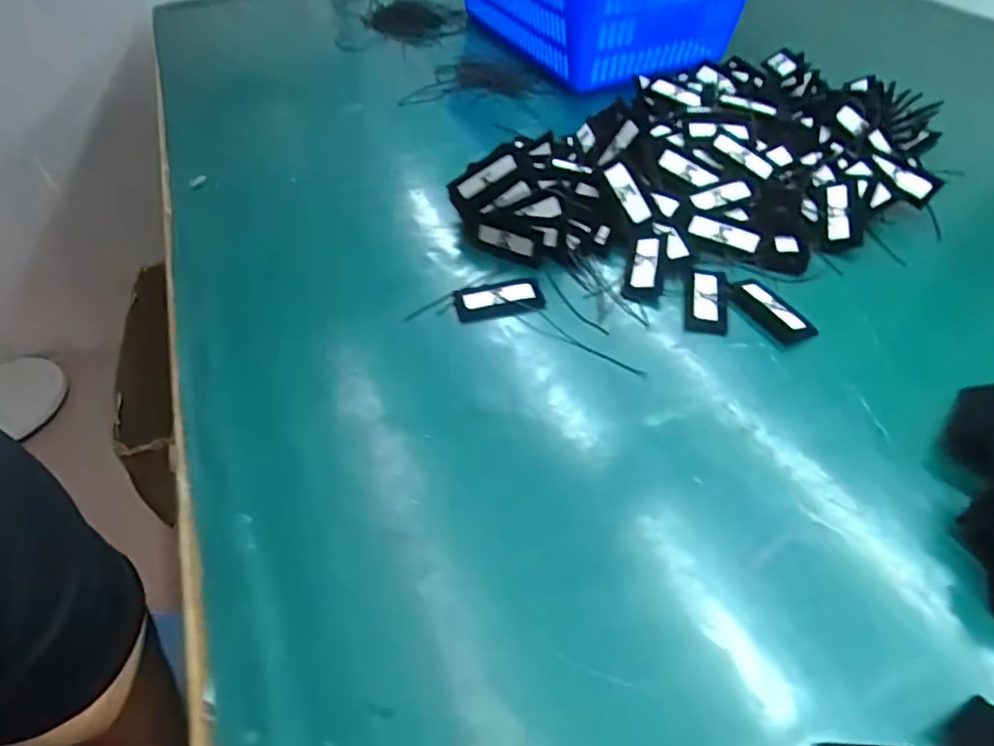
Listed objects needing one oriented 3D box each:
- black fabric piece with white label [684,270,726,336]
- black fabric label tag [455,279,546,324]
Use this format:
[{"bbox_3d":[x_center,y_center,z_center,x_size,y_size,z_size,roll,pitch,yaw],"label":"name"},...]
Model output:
[{"bbox_3d":[0.172,-0.061,0.462,0.032,0.004,0.074,9,50,11],"label":"black fabric piece with white label"},{"bbox_3d":[0.002,-0.061,0.469,0.072,0.008,0.034,-10,49,-6],"label":"black fabric label tag"}]

